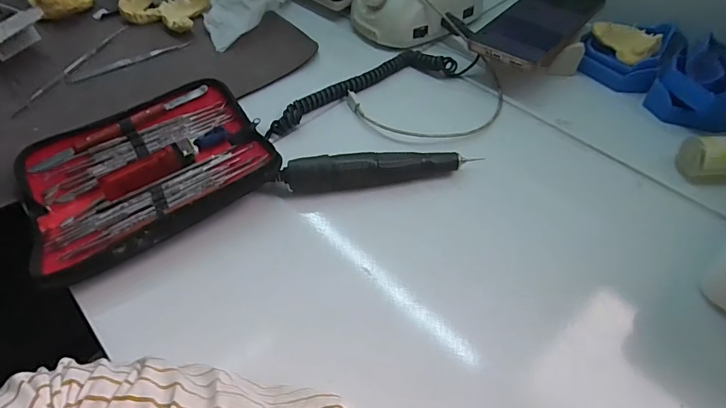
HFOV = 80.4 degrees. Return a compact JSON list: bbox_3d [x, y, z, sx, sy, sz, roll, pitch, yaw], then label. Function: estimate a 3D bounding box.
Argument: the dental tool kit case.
[{"bbox_3d":[-0.185,-0.033,0.371,0.196,0.030,0.168,-30,57,-17],"label":"dental tool kit case"}]

